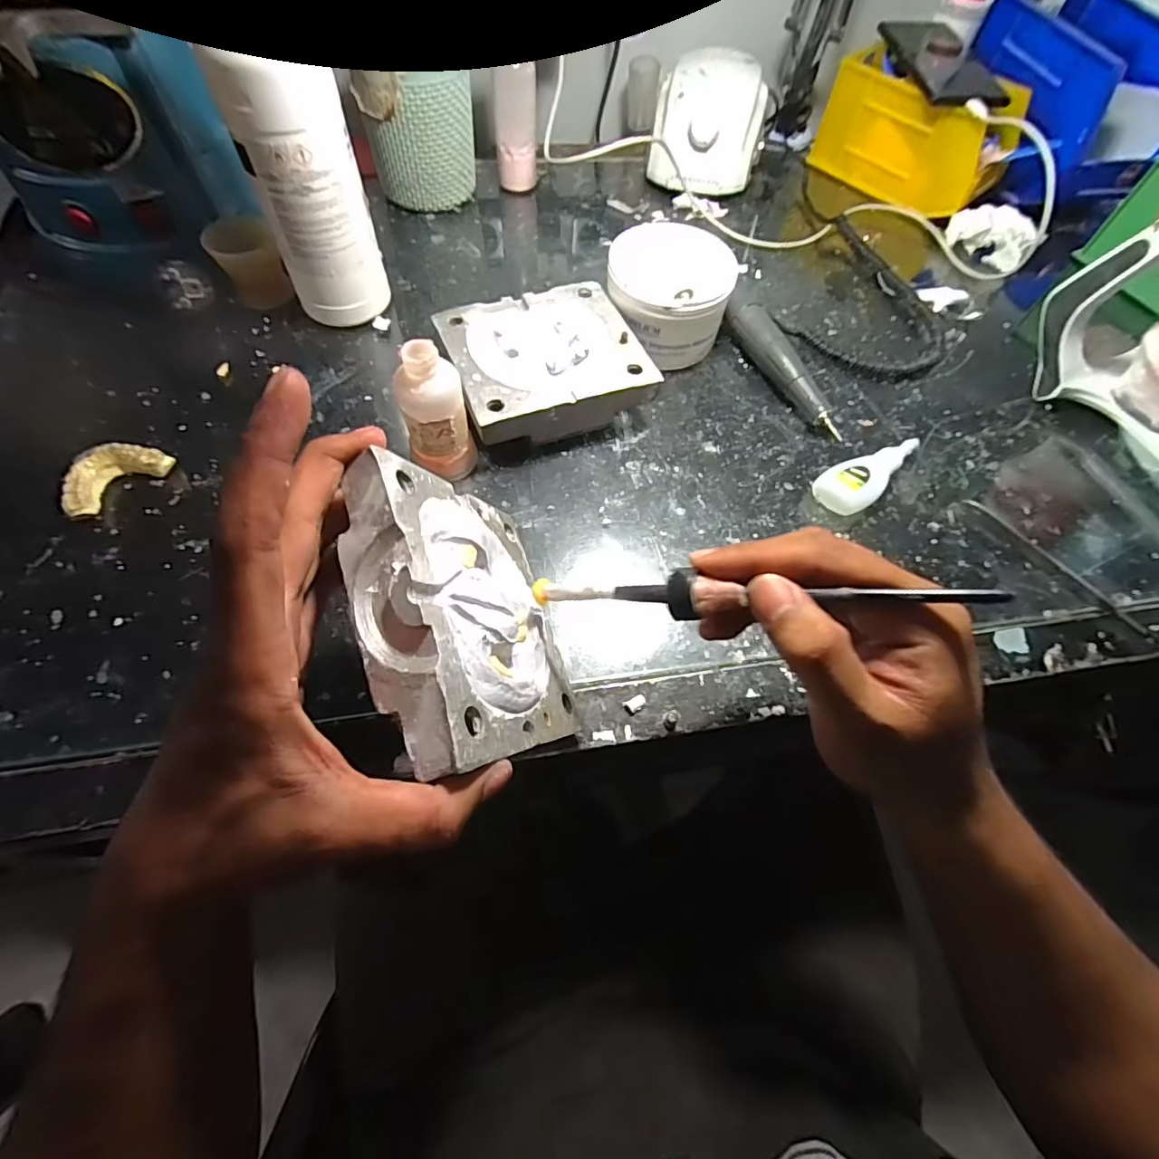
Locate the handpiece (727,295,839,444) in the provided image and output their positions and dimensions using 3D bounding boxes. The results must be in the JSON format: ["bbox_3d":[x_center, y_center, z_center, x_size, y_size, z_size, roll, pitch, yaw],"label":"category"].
[{"bbox_3d":[0.153,-0.161,0.412,0.021,0.029,0.137,-19,66,-13],"label":"handpiece"}]

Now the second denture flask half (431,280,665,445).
[{"bbox_3d":[-0.025,-0.147,0.382,0.125,0.043,0.114,-19,66,-13],"label":"second denture flask half"}]

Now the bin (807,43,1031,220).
[{"bbox_3d":[0.335,-0.444,0.539,0.085,0.084,0.170,-36,71,-20],"label":"bin"}]

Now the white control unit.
[{"bbox_3d":[0.126,-0.442,0.529,0.103,0.076,0.121,14,63,3],"label":"white control unit"}]

